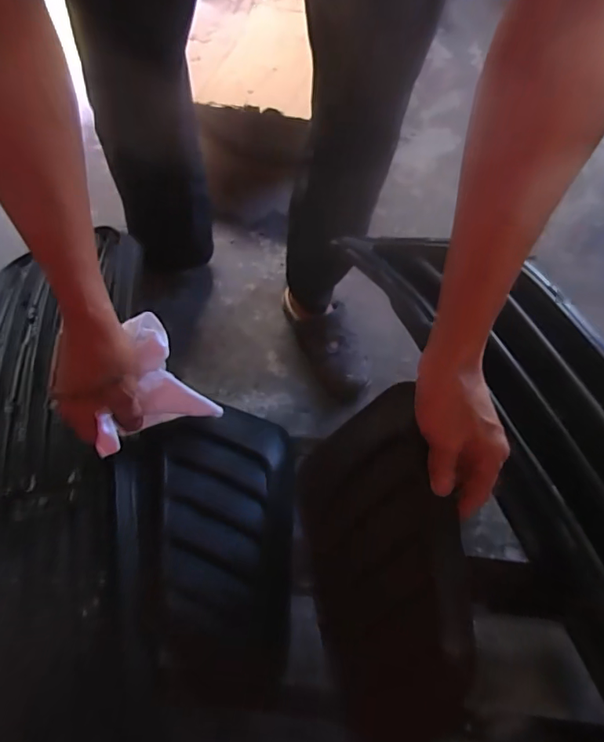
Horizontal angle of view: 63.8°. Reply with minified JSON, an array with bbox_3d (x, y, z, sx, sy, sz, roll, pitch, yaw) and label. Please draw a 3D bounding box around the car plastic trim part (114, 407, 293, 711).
[{"bbox_3d":[-0.092,0.175,0.496,0.173,0.030,0.273,-7,66,-6],"label":"car plastic trim part"}]

